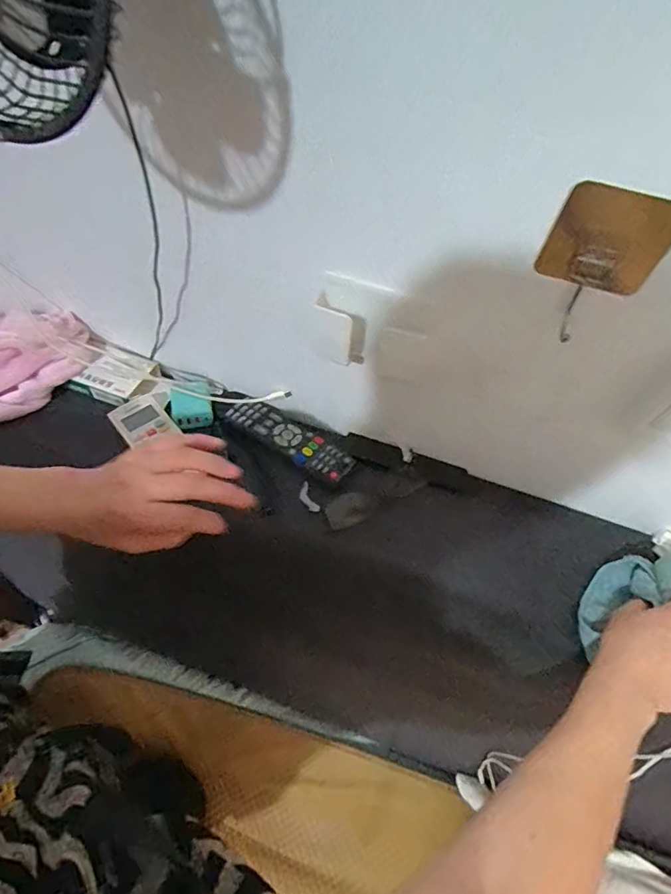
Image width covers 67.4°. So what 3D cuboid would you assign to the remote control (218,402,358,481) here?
[{"bbox_3d":[-0.056,-0.013,0.585,0.164,0.014,0.049,32,66,13],"label":"remote control"}]

